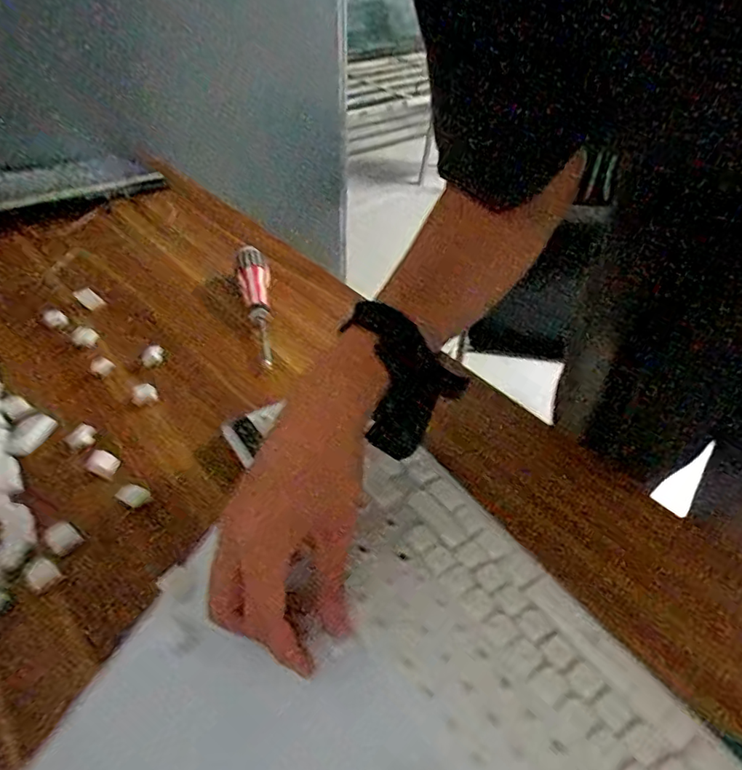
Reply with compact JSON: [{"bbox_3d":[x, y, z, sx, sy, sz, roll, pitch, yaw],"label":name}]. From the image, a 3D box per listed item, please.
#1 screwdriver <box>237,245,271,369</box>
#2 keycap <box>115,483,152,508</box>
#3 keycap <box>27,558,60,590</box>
[{"bbox_3d":[-0.119,-0.089,0.587,0.033,0.025,0.151,-11,63,-10],"label":"screwdriver"},{"bbox_3d":[-0.175,0.082,0.408,0.019,0.011,0.016,26,47,22],"label":"keycap"},{"bbox_3d":[-0.221,0.127,0.371,0.017,0.006,0.016,28,48,24],"label":"keycap"}]

